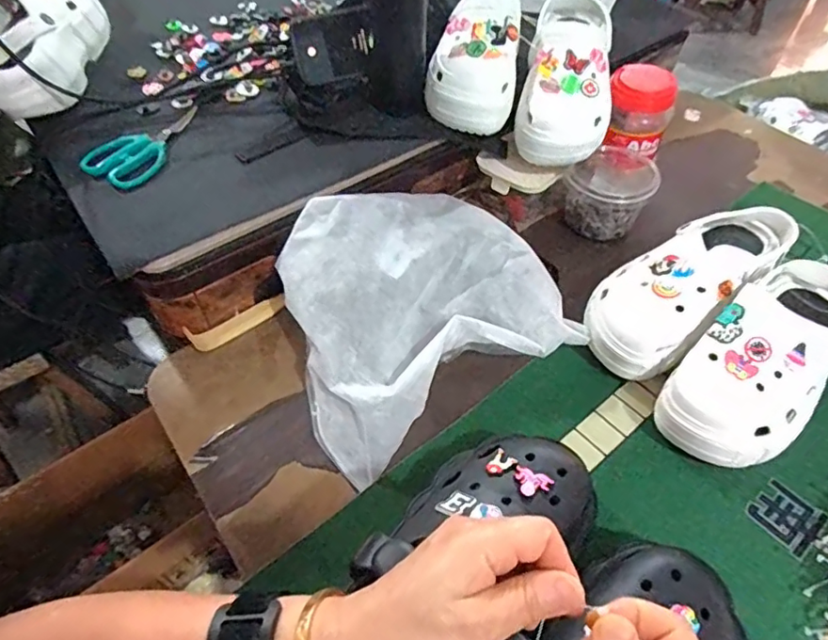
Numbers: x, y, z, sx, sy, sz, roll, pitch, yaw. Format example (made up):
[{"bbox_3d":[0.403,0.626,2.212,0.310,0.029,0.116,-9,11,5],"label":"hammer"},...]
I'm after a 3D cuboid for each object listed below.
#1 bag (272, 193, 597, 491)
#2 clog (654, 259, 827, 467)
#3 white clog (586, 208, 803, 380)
[{"bbox_3d":[-0.005,-0.019,0.593,0.291,0.105,0.263,-28,57,-21],"label":"bag"},{"bbox_3d":[0.338,0.042,0.535,0.108,0.097,0.229,38,60,26],"label":"clog"},{"bbox_3d":[0.287,-0.045,0.590,0.242,0.088,0.113,-33,59,-24],"label":"white clog"}]

